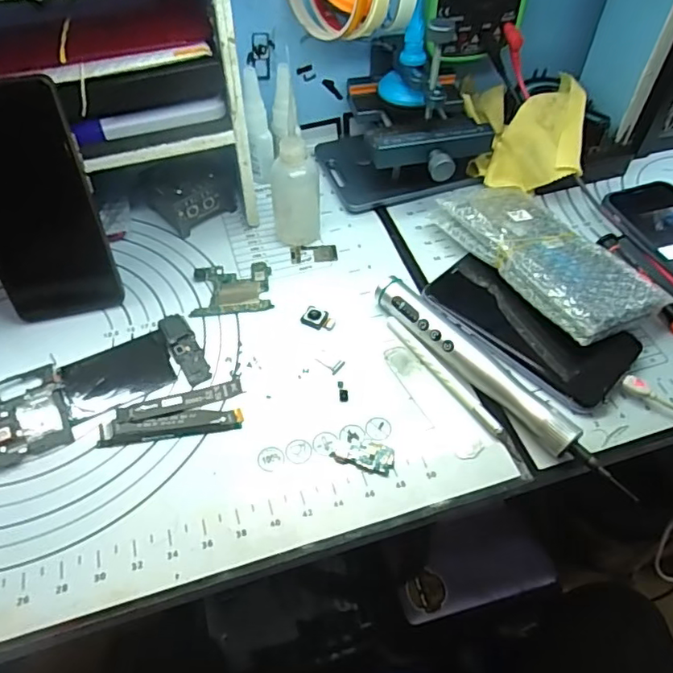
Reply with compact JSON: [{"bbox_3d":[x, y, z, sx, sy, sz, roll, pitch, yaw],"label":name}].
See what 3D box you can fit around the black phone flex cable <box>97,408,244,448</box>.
[{"bbox_3d":[-0.108,0.058,0.368,0.091,0.004,0.017,-7,52,-7],"label":"black phone flex cable"}]

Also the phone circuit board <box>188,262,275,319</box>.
[{"bbox_3d":[-0.081,-0.038,0.441,0.059,0.004,0.049,-6,52,-6],"label":"phone circuit board"}]

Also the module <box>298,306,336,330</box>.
[{"bbox_3d":[-0.013,-0.013,0.422,0.026,0.005,0.016,21,54,15],"label":"module"}]

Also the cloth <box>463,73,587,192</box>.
[{"bbox_3d":[0.165,-0.178,0.492,0.095,0.029,0.096,-5,81,33],"label":"cloth"}]

